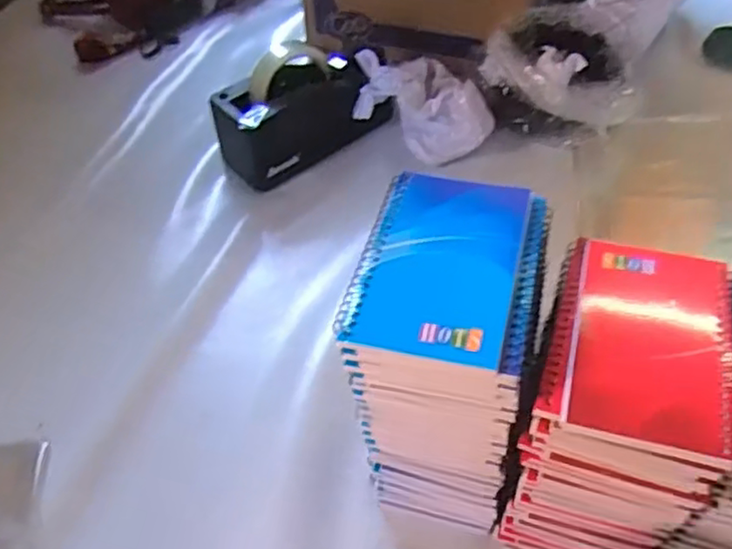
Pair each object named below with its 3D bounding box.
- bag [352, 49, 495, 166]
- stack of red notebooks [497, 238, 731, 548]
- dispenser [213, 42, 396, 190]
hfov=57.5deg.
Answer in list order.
[{"bbox_3d":[0.061,-0.186,0.731,0.148,0.085,0.072,20,54,18],"label":"bag"},{"bbox_3d":[0.159,0.084,0.426,0.101,0.157,0.133,14,52,14],"label":"stack of red notebooks"},{"bbox_3d":[-0.068,-0.183,0.730,0.186,0.106,0.073,-30,55,-20],"label":"dispenser"}]

